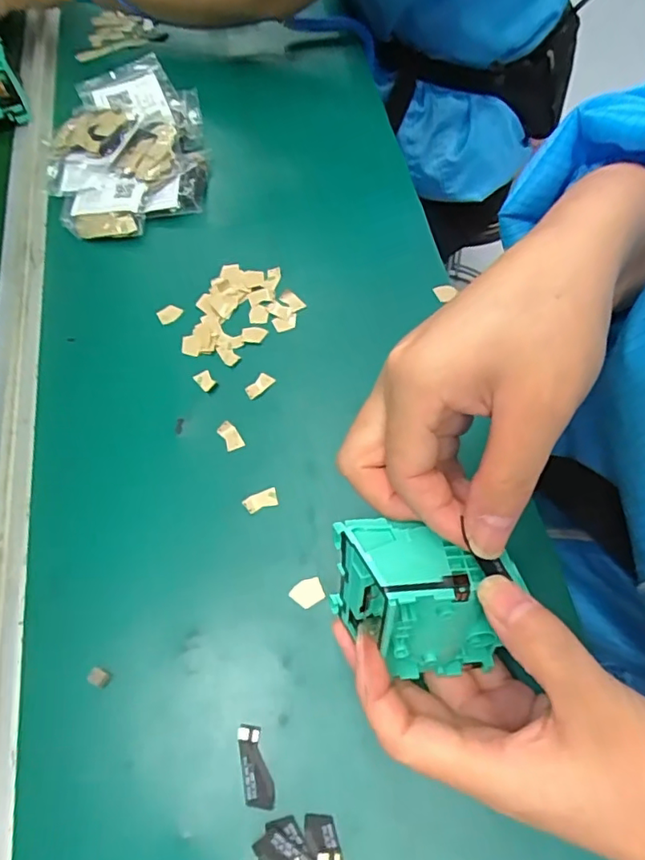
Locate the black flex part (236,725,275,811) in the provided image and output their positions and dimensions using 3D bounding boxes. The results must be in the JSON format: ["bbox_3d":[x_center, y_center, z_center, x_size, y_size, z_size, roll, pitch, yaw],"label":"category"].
[{"bbox_3d":[-0.033,0.167,0.274,0.014,0.004,0.037,-13,61,-2],"label":"black flex part"}]

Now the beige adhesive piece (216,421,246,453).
[{"bbox_3d":[-0.060,0.003,0.356,0.012,0.004,0.021,-28,63,-10],"label":"beige adhesive piece"}]

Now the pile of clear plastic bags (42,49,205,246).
[{"bbox_3d":[-0.169,-0.246,0.474,0.131,0.025,0.196,-12,61,-2],"label":"pile of clear plastic bags"}]

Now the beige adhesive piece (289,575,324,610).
[{"bbox_3d":[-0.008,0.091,0.310,0.018,0.004,0.015,-29,63,-11],"label":"beige adhesive piece"}]

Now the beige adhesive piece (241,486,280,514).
[{"bbox_3d":[-0.038,0.042,0.336,0.021,0.004,0.012,-19,62,-6],"label":"beige adhesive piece"}]

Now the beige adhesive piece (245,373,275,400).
[{"bbox_3d":[-0.043,-0.031,0.374,0.021,0.004,0.011,-41,66,-17],"label":"beige adhesive piece"}]

